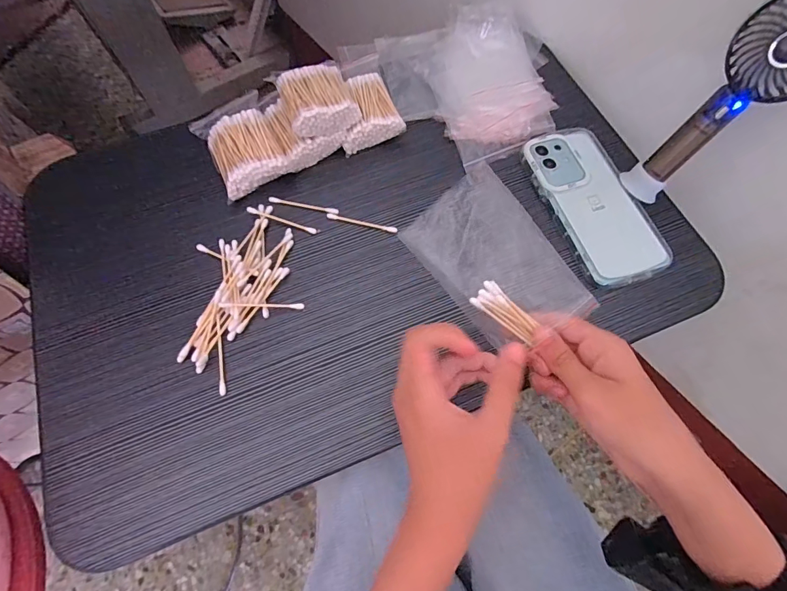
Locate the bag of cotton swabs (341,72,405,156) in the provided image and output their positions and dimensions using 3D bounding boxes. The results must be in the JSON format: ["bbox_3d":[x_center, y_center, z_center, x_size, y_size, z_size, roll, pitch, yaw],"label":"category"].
[{"bbox_3d":[-0.028,-0.190,0.427,0.062,0.029,0.070,-16,68,-7],"label":"bag of cotton swabs"}]

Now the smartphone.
[{"bbox_3d":[0.190,-0.090,0.394,0.079,0.009,0.168,-19,68,-8],"label":"smartphone"}]

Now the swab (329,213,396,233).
[{"bbox_3d":[-0.030,-0.069,0.390,0.068,0.004,0.006,13,67,6],"label":"swab"}]

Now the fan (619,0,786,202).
[{"bbox_3d":[0.265,-0.149,0.333,0.039,0.173,0.065,-15,65,-32],"label":"fan"}]

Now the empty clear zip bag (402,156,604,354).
[{"bbox_3d":[0.071,-0.021,0.286,0.075,0.006,0.118,-39,93,13],"label":"empty clear zip bag"}]

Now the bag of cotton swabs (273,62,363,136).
[{"bbox_3d":[-0.074,-0.193,0.402,0.064,0.027,0.076,-20,68,-8],"label":"bag of cotton swabs"}]

